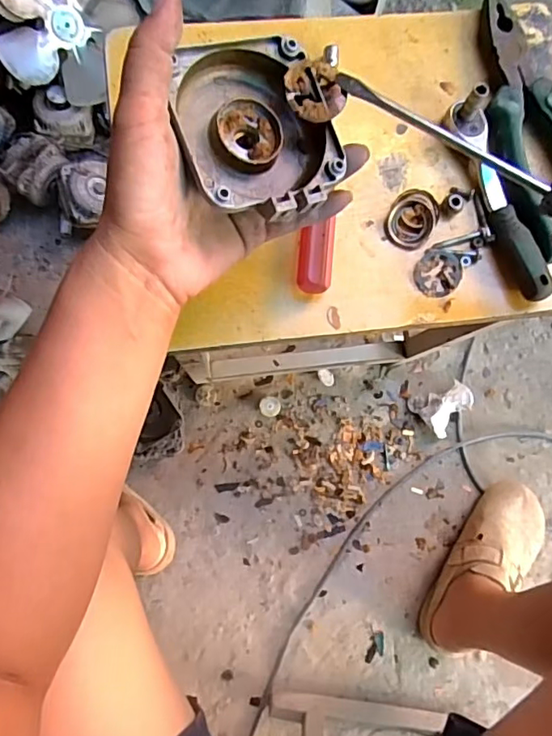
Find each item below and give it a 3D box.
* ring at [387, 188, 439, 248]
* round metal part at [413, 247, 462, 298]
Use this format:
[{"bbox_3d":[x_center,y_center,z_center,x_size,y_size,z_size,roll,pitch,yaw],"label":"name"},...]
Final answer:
[{"bbox_3d":[0.098,-0.107,0.391,0.034,0.012,0.042,32,81,3],"label":"ring"},{"bbox_3d":[0.115,-0.068,0.391,0.034,0.005,0.034,0,80,-2],"label":"round metal part"}]

